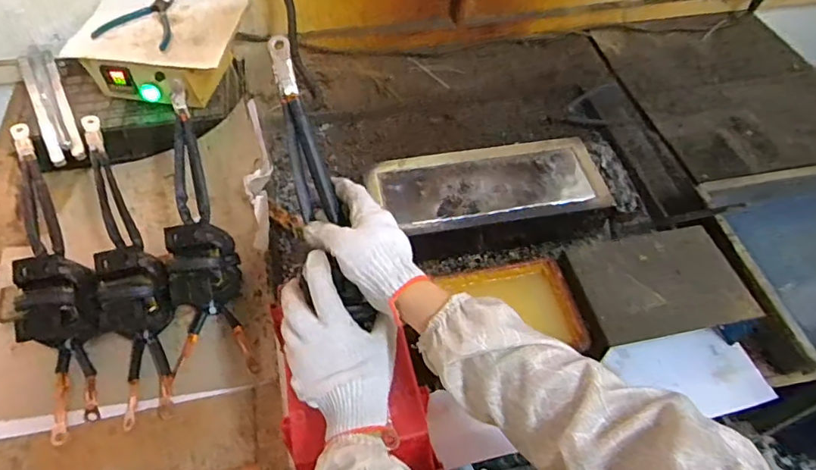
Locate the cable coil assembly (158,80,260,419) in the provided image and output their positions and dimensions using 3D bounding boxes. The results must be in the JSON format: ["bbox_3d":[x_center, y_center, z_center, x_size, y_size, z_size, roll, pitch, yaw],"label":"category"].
[{"bbox_3d":[-0.294,0.001,0.742,0.114,0.104,0.453,-9,79,-8],"label":"cable coil assembly"}]

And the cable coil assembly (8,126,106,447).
[{"bbox_3d":[-0.461,0.041,0.701,0.079,0.084,0.423,-16,78,-13],"label":"cable coil assembly"}]

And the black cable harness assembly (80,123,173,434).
[{"bbox_3d":[-0.376,0.025,0.718,0.091,0.074,0.437,-17,76,-13],"label":"black cable harness assembly"}]

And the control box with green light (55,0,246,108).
[{"bbox_3d":[-0.415,-0.321,0.933,0.245,0.104,0.192,6,53,3],"label":"control box with green light"}]

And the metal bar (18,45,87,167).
[{"bbox_3d":[-0.605,-0.228,0.906,0.054,0.016,0.323,-25,58,-19],"label":"metal bar"}]

